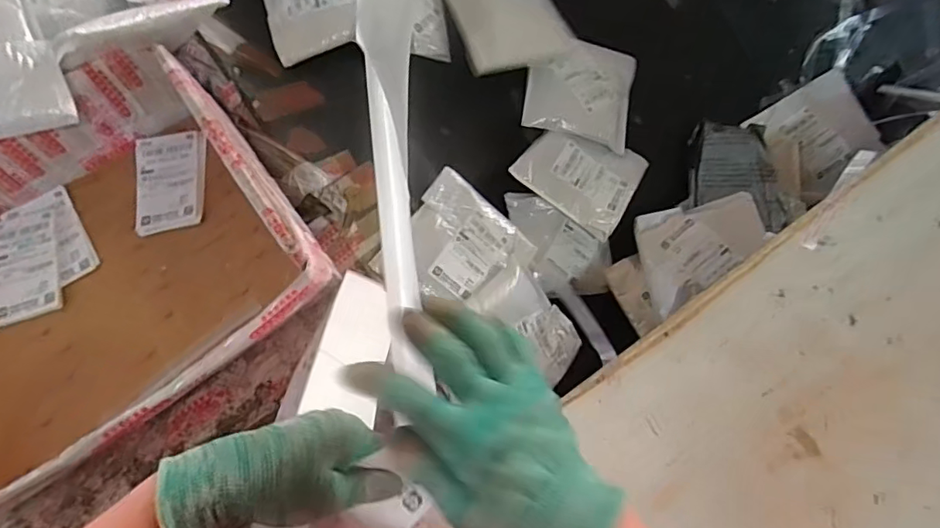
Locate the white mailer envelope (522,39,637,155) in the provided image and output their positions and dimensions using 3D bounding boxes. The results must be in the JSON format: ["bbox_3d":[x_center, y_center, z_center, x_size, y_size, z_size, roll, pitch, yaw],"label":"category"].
[{"bbox_3d":[0.203,-0.313,0.941,0.206,0.026,0.194,11,74,-16],"label":"white mailer envelope"}]

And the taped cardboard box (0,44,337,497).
[{"bbox_3d":[-0.465,0.009,0.583,0.497,0.115,0.363,-37,74,-12],"label":"taped cardboard box"}]

